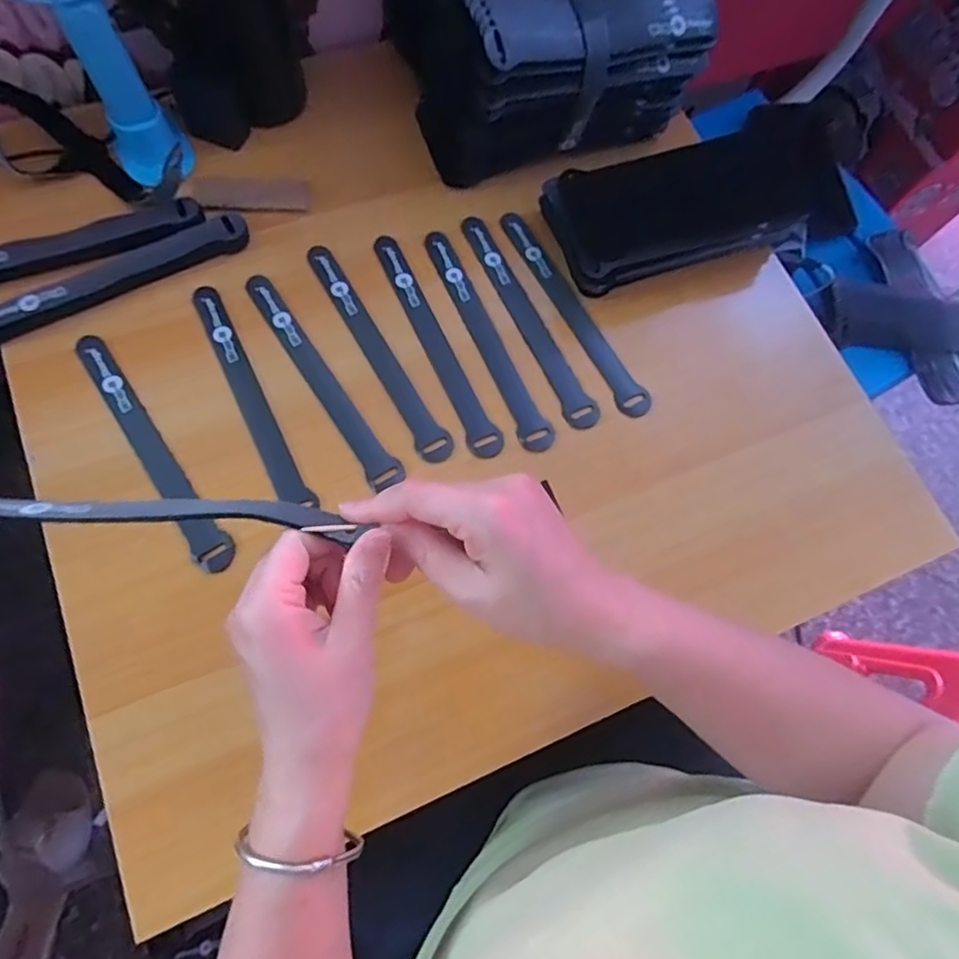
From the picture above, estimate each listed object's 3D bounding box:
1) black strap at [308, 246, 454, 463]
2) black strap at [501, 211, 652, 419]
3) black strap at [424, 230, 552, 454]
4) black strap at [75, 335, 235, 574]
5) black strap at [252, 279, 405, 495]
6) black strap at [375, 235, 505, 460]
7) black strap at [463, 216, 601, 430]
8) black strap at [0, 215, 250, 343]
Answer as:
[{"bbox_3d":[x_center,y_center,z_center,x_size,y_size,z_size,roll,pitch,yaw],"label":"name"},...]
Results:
[{"bbox_3d":[-0.076,-0.098,0.442,0.024,0.004,0.198,-28,74,-10],"label":"black strap"},{"bbox_3d":[0.074,-0.134,0.464,0.023,0.007,0.200,-28,74,-5],"label":"black strap"},{"bbox_3d":[0.005,-0.111,0.454,0.025,0.006,0.197,-21,73,-10],"label":"black strap"},{"bbox_3d":[-0.222,-0.023,0.403,0.024,0.004,0.199,-31,75,-19],"label":"black strap"},{"bbox_3d":[-0.115,-0.077,0.431,0.024,0.004,0.193,-31,75,-12],"label":"black strap"},{"bbox_3d":[-0.033,-0.105,0.447,0.024,0.004,0.200,-23,74,-8],"label":"black strap"},{"bbox_3d":[0.037,-0.127,0.461,0.024,0.005,0.200,-23,73,-12],"label":"black strap"},{"bbox_3d":[-0.268,-0.150,0.437,0.197,0.016,0.024,-29,77,-12],"label":"black strap"}]

